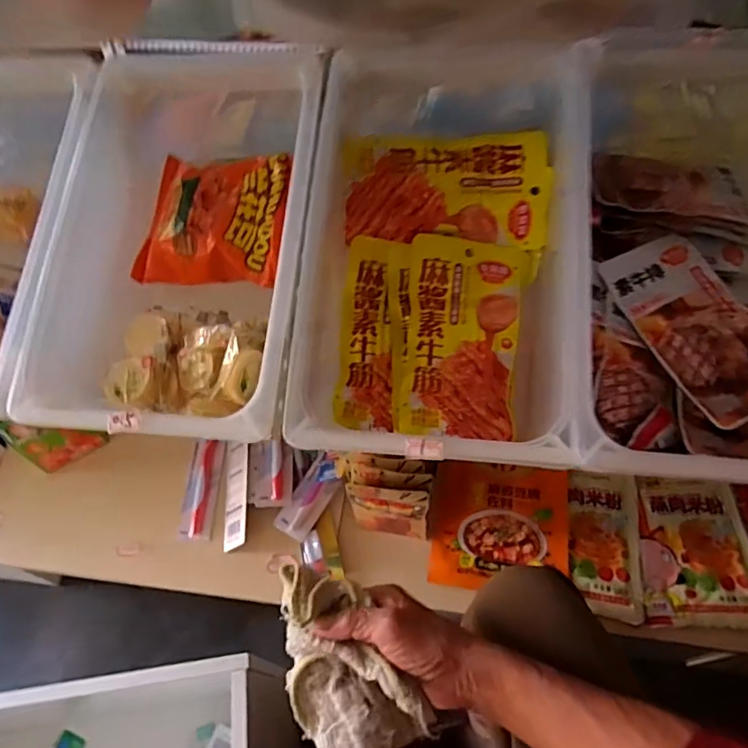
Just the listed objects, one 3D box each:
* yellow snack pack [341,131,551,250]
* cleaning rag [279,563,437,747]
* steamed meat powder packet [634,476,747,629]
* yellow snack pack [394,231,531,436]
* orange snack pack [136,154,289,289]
[{"bbox_3d":[0.061,-0.155,0.456,0.168,0.015,0.092,-1,93,1],"label":"yellow snack pack"},{"bbox_3d":[-0.029,0.207,0.389,0.081,0.065,0.140,-27,58,-14],"label":"cleaning rag"},{"bbox_3d":[0.344,0.188,0.572,0.117,0.015,0.150,3,56,6],"label":"steamed meat powder packet"},{"bbox_3d":[0.075,-0.030,0.448,0.099,0.014,0.163,8,80,-7],"label":"yellow snack pack"},{"bbox_3d":[-0.150,-0.148,0.504,0.135,0.034,0.127,4,78,7],"label":"orange snack pack"}]

